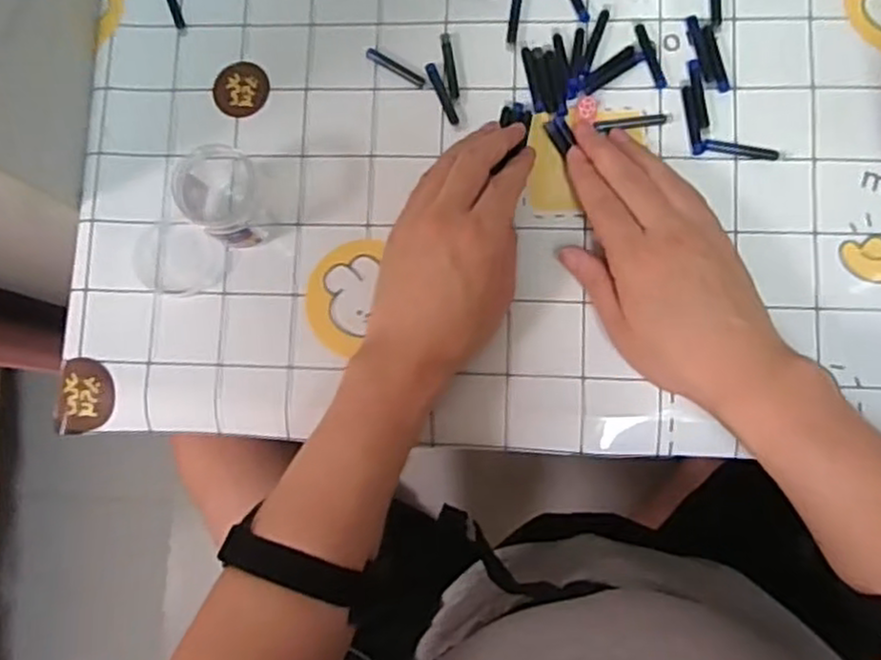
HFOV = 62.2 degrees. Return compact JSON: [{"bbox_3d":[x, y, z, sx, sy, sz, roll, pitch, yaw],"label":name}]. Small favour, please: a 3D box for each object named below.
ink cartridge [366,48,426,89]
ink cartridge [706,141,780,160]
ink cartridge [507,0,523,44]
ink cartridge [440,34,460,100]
[{"bbox_3d":[-0.030,-0.179,0.499,0.047,0.004,0.008,32,87,8],"label":"ink cartridge"},{"bbox_3d":[0.197,-0.118,0.476,0.046,0.004,0.008,8,84,6],"label":"ink cartridge"},{"bbox_3d":[0.053,-0.224,0.512,0.008,0.004,0.049,7,84,6],"label":"ink cartridge"},{"bbox_3d":[0.006,-0.181,0.497,0.008,0.004,0.047,-9,83,4],"label":"ink cartridge"}]

